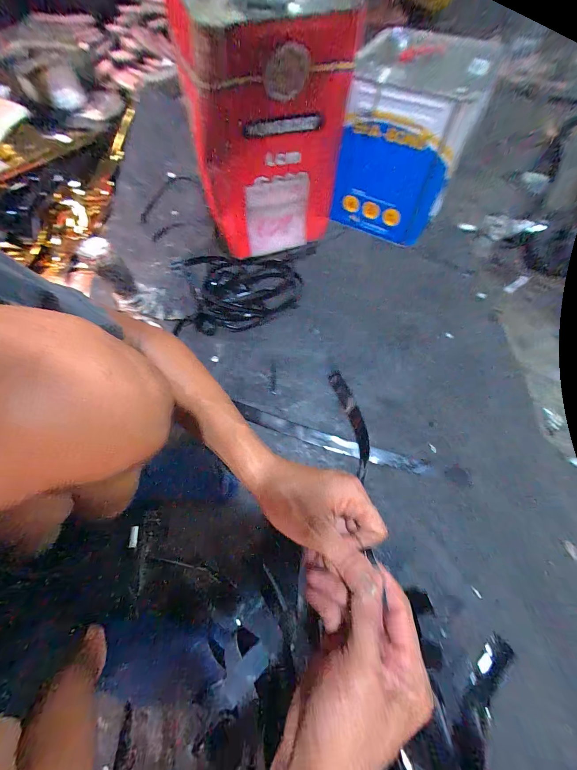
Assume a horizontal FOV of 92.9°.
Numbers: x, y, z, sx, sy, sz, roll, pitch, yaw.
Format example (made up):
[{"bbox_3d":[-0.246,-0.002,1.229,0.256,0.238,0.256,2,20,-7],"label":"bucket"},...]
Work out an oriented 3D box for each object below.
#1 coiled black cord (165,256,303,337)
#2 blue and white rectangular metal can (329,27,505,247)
[{"bbox_3d":[-0.112,-0.197,0.614,0.264,0.032,0.202,8,67,6],"label":"coiled black cord"},{"bbox_3d":[0.249,-0.512,0.586,0.233,0.266,0.250,26,70,13],"label":"blue and white rectangular metal can"}]

